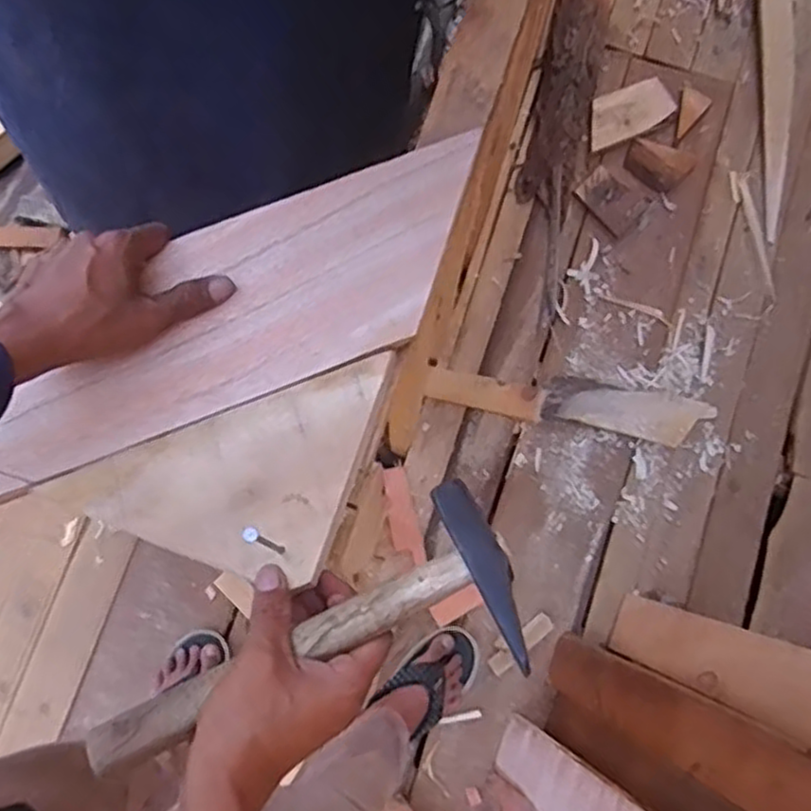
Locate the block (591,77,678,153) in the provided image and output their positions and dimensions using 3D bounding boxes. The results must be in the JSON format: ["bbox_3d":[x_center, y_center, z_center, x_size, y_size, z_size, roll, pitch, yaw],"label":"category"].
[{"bbox_3d":[0.406,-0.533,1.338,0.172,0.031,0.093,-24,81,-4],"label":"block"}]

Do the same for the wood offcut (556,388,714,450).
[{"bbox_3d":[0.393,0.011,1.240,0.249,0.013,0.082,14,80,2],"label":"wood offcut"}]

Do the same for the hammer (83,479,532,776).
[{"bbox_3d":[-0.053,0.142,0.410,0.251,0.028,0.113,-28,58,-4],"label":"hammer"}]

